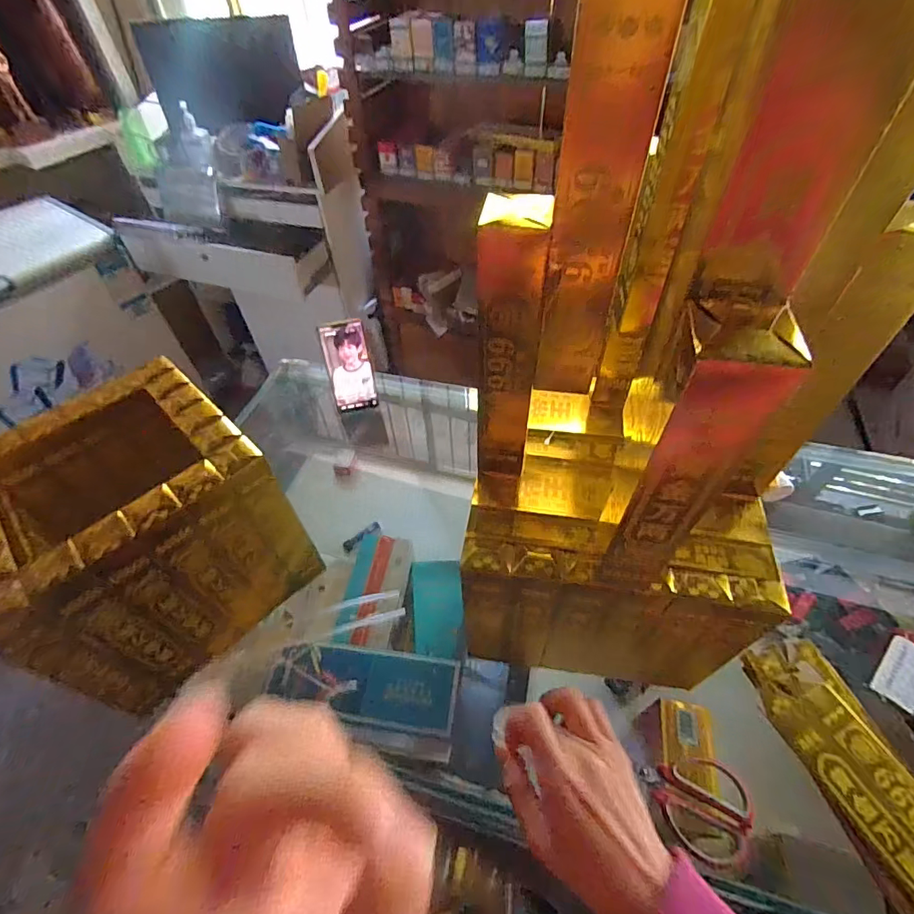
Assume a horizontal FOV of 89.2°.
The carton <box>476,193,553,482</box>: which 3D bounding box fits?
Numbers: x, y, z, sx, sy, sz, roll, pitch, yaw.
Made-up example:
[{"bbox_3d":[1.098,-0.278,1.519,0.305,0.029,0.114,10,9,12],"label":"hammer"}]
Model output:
[{"bbox_3d":[0.037,-0.066,0.348,0.041,0.231,0.036,6,51,7],"label":"carton"}]

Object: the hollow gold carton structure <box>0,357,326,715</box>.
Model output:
[{"bbox_3d":[-0.355,0.078,0.533,0.258,0.211,0.253,35,60,27],"label":"hollow gold carton structure"}]

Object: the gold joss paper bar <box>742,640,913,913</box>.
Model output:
[{"bbox_3d":[0.421,0.342,0.452,0.106,0.028,0.312,-16,52,-11],"label":"gold joss paper bar"}]

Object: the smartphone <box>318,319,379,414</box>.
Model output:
[{"bbox_3d":[-0.180,-0.149,0.780,0.070,0.151,0.007,-14,26,-12],"label":"smartphone"}]

